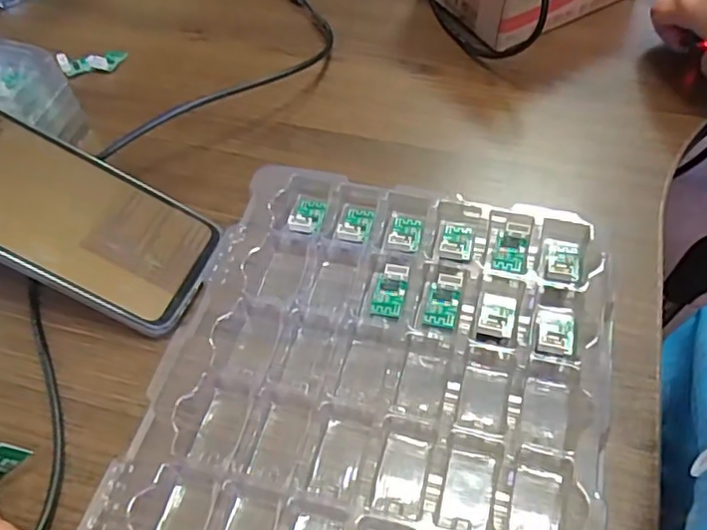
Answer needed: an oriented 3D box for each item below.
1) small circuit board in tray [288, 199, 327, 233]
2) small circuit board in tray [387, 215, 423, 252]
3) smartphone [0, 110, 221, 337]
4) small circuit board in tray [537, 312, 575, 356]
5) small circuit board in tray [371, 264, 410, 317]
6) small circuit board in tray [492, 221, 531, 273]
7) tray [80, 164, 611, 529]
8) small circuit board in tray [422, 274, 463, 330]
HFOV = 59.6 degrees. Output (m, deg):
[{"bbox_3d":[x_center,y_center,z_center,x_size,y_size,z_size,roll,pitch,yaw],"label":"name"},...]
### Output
[{"bbox_3d":[-0.027,-0.030,0.366,0.020,0.007,0.026,5,54,7],"label":"small circuit board in tray"},{"bbox_3d":[0.030,-0.019,0.357,0.017,0.006,0.027,7,54,8],"label":"small circuit board in tray"},{"bbox_3d":[-0.155,-0.027,0.332,0.158,0.007,0.076,29,56,-7],"label":"smartphone"},{"bbox_3d":[0.103,0.034,0.314,0.018,0.008,0.027,10,54,10],"label":"small circuit board in tray"},{"bbox_3d":[0.020,0.013,0.333,0.018,0.008,0.028,6,74,11],"label":"small circuit board in tray"},{"bbox_3d":[0.089,-0.010,0.348,0.017,0.004,0.028,10,77,21],"label":"small circuit board in tray"},{"bbox_3d":[0.009,0.070,0.287,0.209,0.018,0.272,11,55,11],"label":"tray"},{"bbox_3d":[0.048,0.020,0.329,0.017,0.004,0.030,8,74,18],"label":"small circuit board in tray"}]

